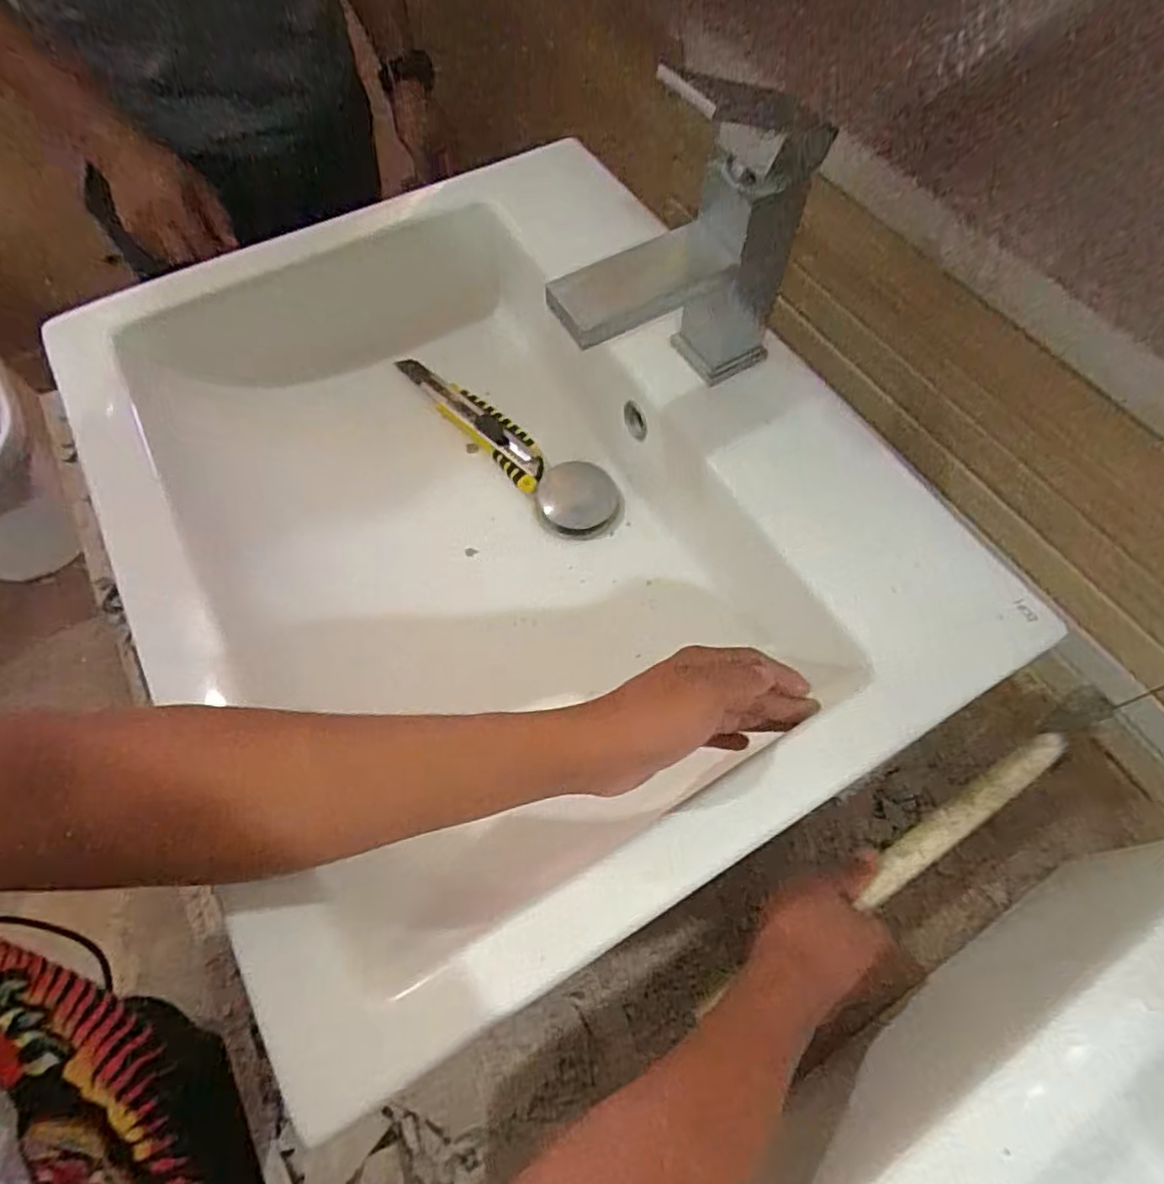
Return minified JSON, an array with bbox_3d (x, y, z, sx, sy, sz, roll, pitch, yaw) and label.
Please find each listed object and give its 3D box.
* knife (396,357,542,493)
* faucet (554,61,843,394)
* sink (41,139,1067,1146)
[{"bbox_3d":[-0.092,-0.148,0.558,0.037,0.013,0.167,-39,69,-19],"label":"knife"},{"bbox_3d":[0.057,-0.186,0.380,0.158,0.164,0.060,-25,65,-13],"label":"faucet"},{"bbox_3d":[-0.069,-0.058,0.473,0.454,0.117,0.566,-31,67,-16],"label":"sink"}]

